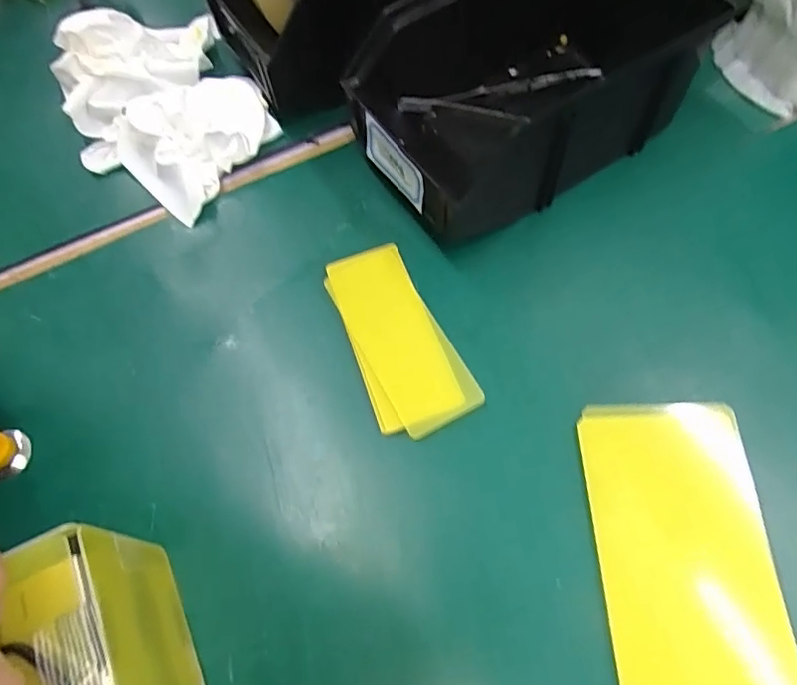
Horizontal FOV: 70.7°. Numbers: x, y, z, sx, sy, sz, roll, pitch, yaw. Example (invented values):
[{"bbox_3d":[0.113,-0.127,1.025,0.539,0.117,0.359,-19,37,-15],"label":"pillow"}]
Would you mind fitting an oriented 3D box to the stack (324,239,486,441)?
[{"bbox_3d":[-0.002,-0.004,0.279,0.047,0.008,0.102,-23,65,-7],"label":"stack"}]

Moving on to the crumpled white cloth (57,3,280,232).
[{"bbox_3d":[-0.143,-0.144,0.340,0.109,0.041,0.149,-32,67,-11],"label":"crumpled white cloth"}]

